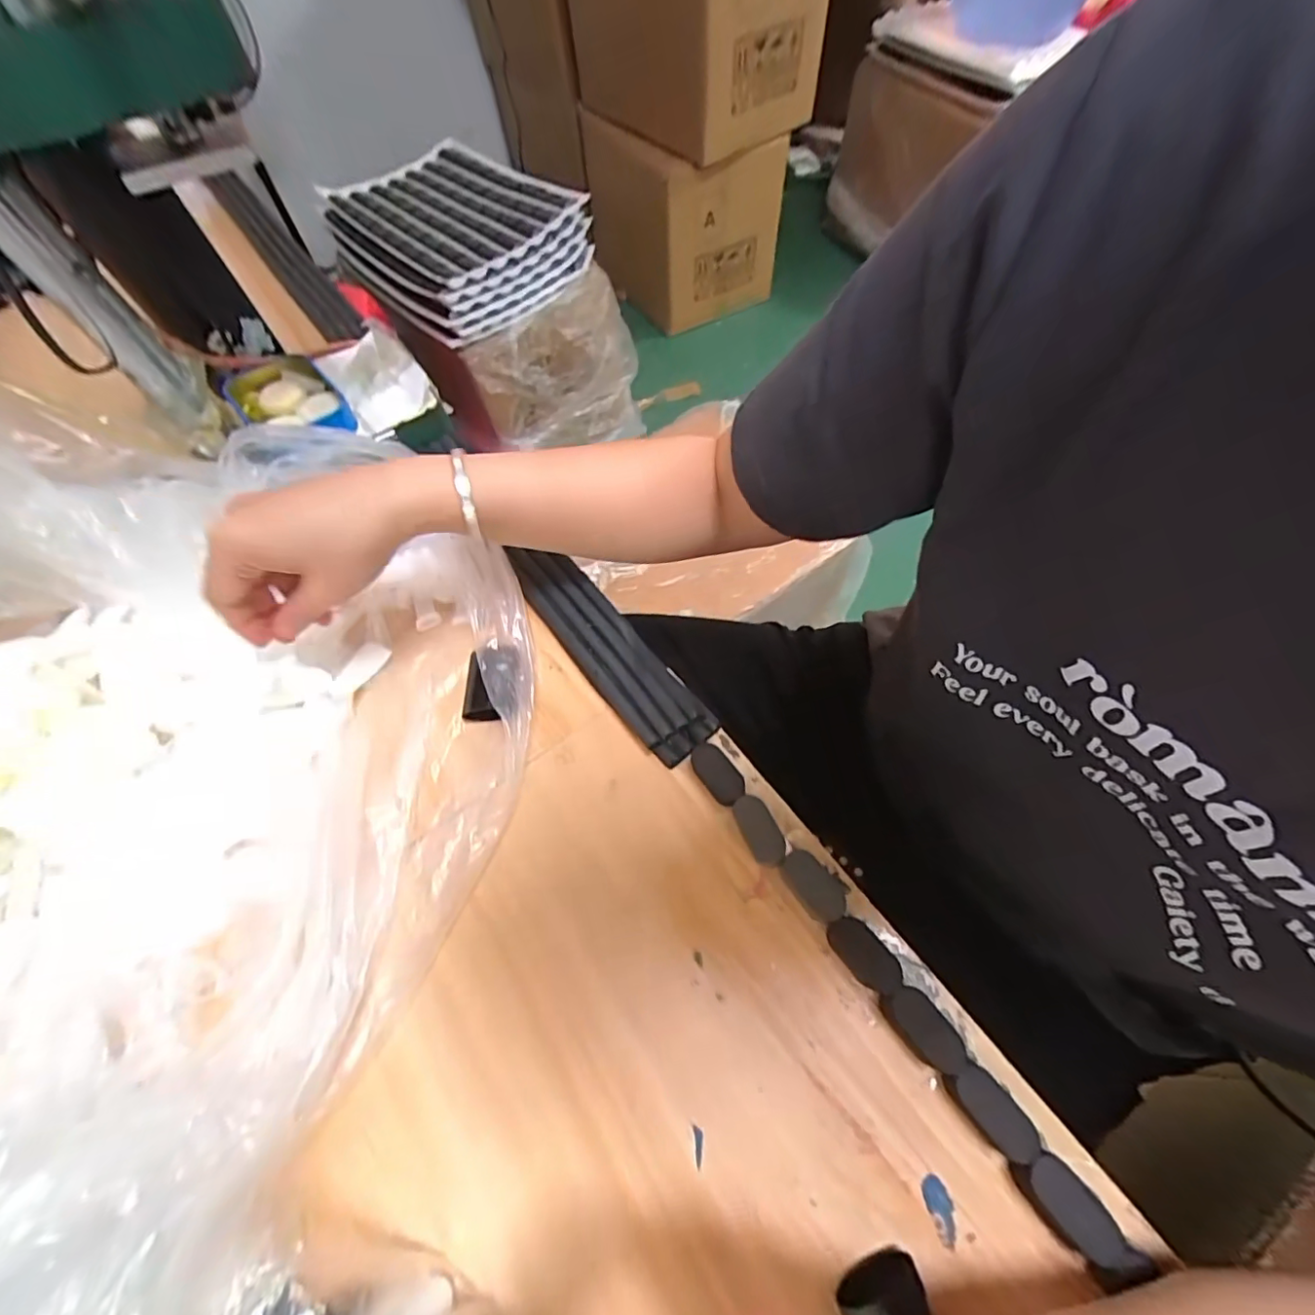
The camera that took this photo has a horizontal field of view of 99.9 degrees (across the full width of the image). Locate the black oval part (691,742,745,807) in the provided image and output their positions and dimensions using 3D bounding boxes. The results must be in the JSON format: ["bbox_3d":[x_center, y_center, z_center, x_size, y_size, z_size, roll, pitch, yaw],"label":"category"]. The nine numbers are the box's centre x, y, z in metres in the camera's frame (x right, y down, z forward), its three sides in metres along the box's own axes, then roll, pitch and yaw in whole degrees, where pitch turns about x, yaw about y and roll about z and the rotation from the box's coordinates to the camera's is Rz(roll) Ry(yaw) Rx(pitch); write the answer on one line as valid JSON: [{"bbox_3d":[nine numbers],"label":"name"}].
[{"bbox_3d":[0.034,0.067,0.319,0.016,0.017,0.037,-35,66,-15],"label":"black oval part"}]

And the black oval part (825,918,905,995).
[{"bbox_3d":[0.101,0.146,0.275,0.018,0.017,0.036,-40,67,-17],"label":"black oval part"}]

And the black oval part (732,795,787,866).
[{"bbox_3d":[0.055,0.096,0.304,0.017,0.018,0.037,-22,63,-9],"label":"black oval part"}]

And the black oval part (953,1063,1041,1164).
[{"bbox_3d":[0.146,0.199,0.244,0.018,0.021,0.036,-37,67,-16],"label":"black oval part"}]

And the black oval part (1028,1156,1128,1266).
[{"bbox_3d":[0.168,0.226,0.228,0.019,0.020,0.037,-35,66,-15],"label":"black oval part"}]

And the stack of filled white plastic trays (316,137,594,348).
[{"bbox_3d":[-0.370,-0.771,1.006,0.334,0.108,0.415,-41,66,-17],"label":"stack of filled white plastic trays"}]

